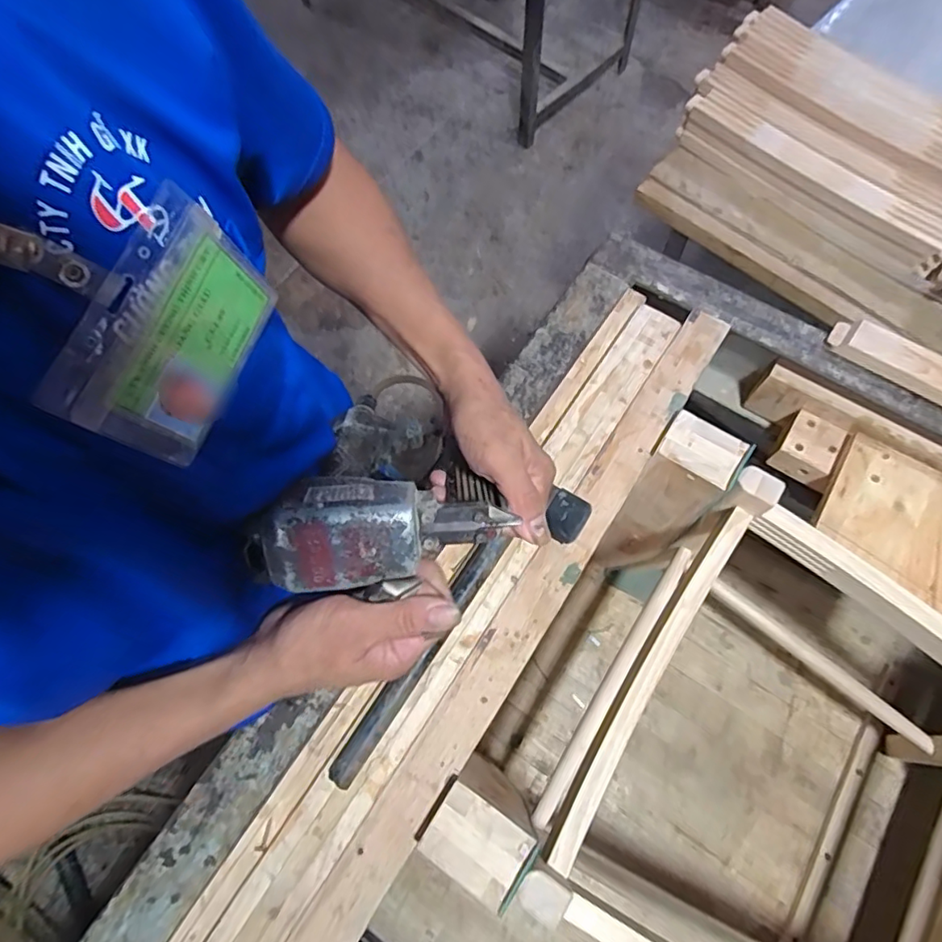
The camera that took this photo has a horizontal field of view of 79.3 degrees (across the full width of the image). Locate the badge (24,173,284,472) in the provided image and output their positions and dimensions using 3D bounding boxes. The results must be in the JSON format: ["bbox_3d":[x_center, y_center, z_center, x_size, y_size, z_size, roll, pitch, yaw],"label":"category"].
[{"bbox_3d":[-0.130,-0.058,0.252,0.008,0.084,0.100,20,79,18],"label":"badge"}]

